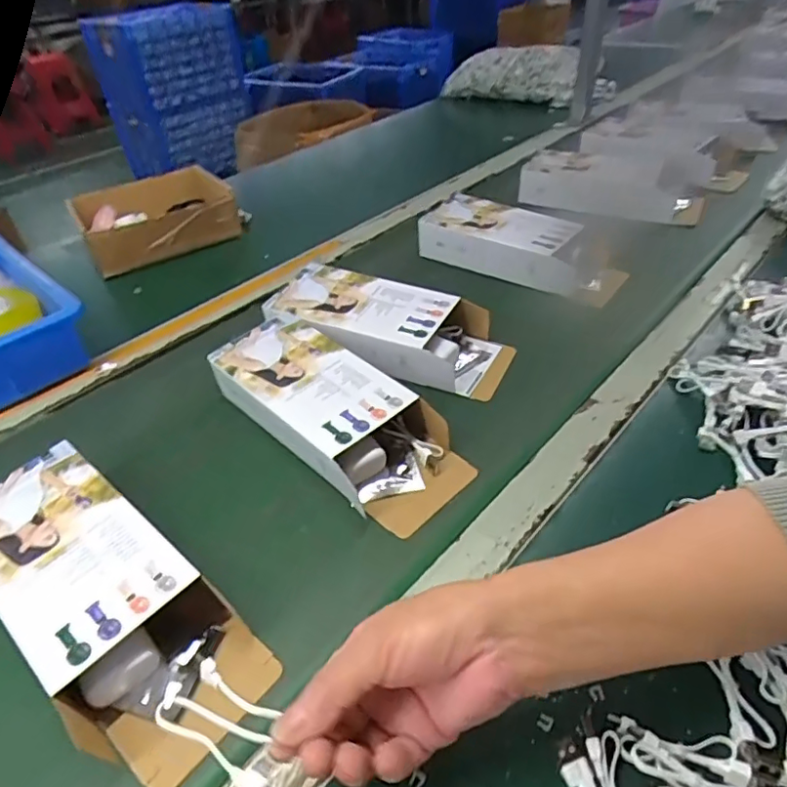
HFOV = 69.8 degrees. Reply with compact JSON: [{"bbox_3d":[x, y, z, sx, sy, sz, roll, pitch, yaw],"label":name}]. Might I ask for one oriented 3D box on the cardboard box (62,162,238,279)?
[{"bbox_3d":[-0.355,-0.269,0.852,0.202,0.061,0.200,-20,43,-20],"label":"cardboard box"}]

